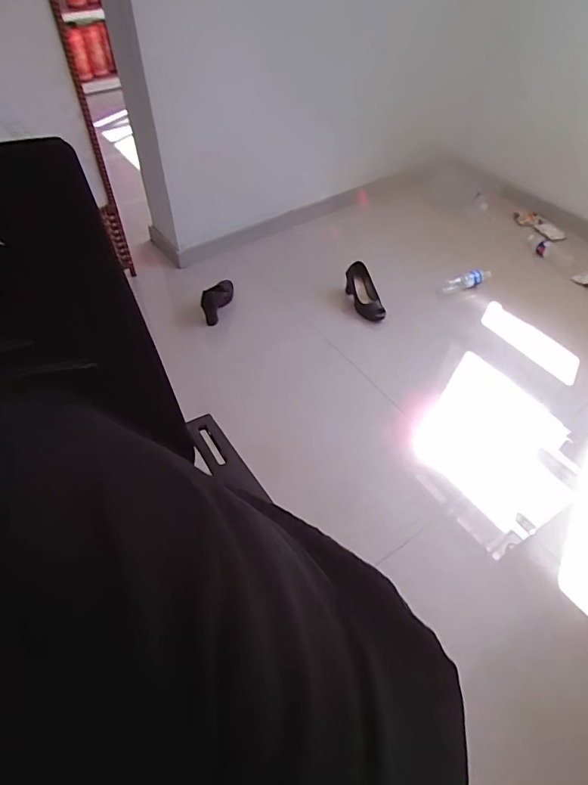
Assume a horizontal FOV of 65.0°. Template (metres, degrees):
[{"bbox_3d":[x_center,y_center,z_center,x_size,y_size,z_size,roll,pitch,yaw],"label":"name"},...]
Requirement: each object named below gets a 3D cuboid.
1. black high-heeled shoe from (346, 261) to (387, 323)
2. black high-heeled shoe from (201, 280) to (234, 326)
[{"bbox_3d":[0.270,-0.372,1.763,0.110,0.114,0.248,-7,51,-7],"label":"black high-heeled shoe"},{"bbox_3d":[-0.293,-0.380,1.814,0.064,0.119,0.222,14,52,10],"label":"black high-heeled shoe"}]

